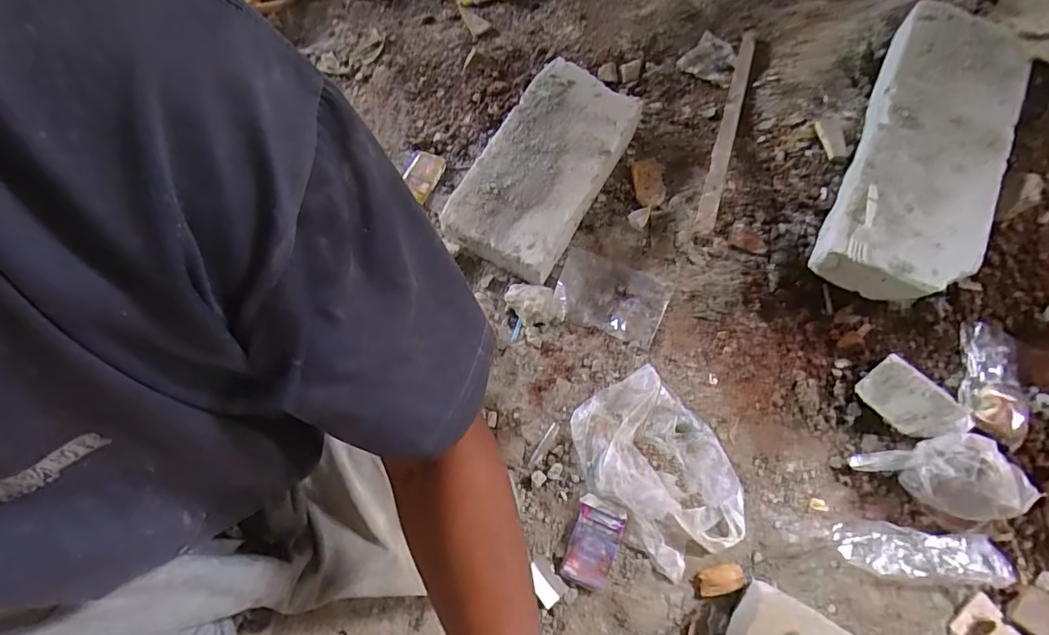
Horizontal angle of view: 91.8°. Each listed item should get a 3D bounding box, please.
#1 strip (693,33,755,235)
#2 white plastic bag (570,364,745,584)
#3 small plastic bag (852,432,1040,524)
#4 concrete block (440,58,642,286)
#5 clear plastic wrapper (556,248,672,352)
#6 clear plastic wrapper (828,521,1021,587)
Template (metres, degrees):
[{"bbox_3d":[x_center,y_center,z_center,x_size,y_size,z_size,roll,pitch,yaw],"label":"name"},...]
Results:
[{"bbox_3d":[0.369,-0.361,0.908,0.030,0.035,0.635,19,56,9],"label":"strip"},{"bbox_3d":[0.183,0.202,0.695,0.182,0.039,0.253,-30,69,-12],"label":"white plastic bag"},{"bbox_3d":[0.551,0.212,0.665,0.174,0.084,0.106,-5,66,-2],"label":"small plastic bag"},{"bbox_3d":[0.038,-0.264,0.862,0.203,0.073,0.415,27,69,12],"label":"concrete block"},{"bbox_3d":[0.136,-0.033,0.822,0.176,0.016,0.119,21,78,17],"label":"clear plastic wrapper"},{"bbox_3d":[0.503,0.301,0.649,0.211,0.040,0.061,7,66,3],"label":"clear plastic wrapper"}]

